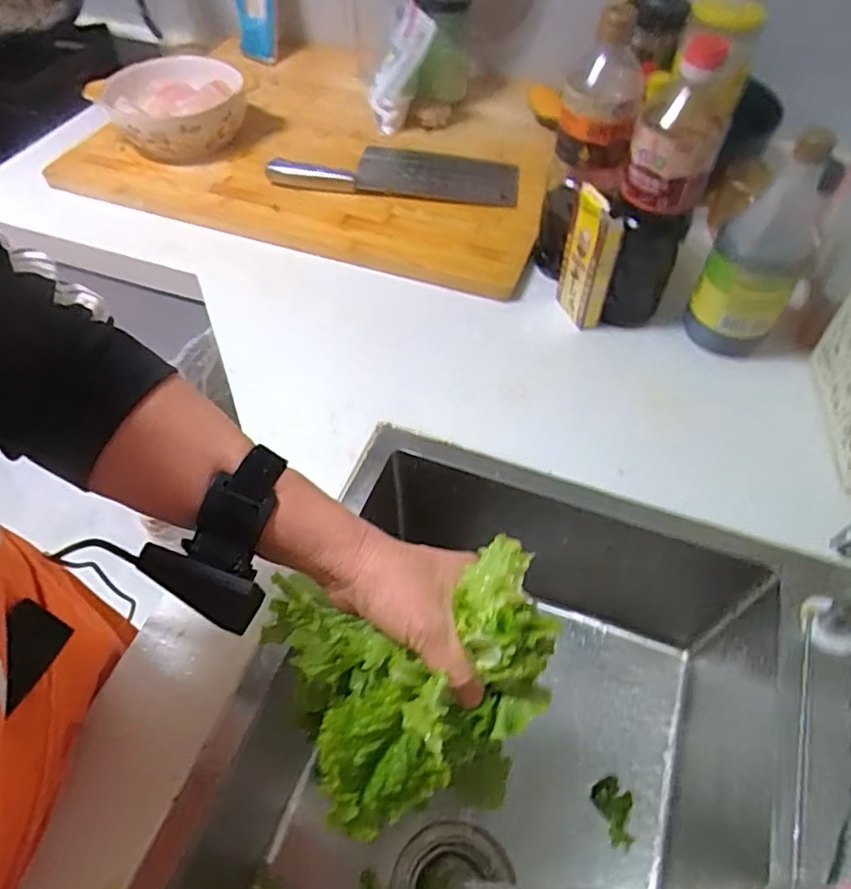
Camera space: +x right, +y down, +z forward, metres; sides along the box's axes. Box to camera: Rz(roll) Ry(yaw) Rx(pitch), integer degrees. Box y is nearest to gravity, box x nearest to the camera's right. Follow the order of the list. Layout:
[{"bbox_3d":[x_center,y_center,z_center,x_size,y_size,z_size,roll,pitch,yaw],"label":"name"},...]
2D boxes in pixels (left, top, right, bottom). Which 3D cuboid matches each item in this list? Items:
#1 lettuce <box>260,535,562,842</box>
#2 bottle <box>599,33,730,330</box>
[{"bbox_3d":[-0.008,0.137,0.355,0.161,0.087,0.130,-5,53,-4],"label":"lettuce"},{"bbox_3d":[0.221,-0.233,0.590,0.078,0.255,0.067,21,56,15],"label":"bottle"}]

